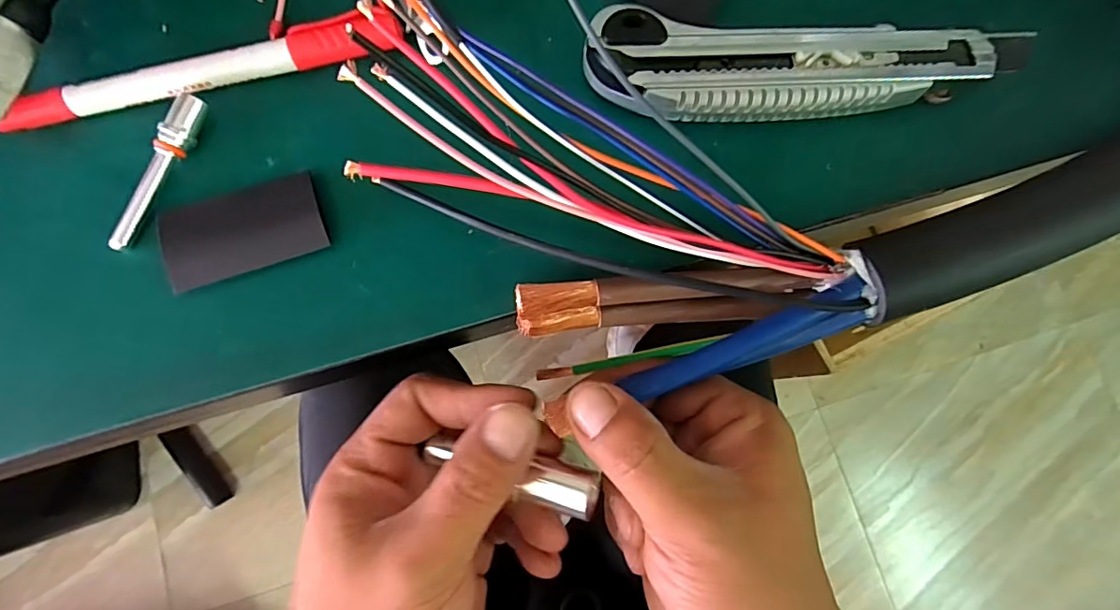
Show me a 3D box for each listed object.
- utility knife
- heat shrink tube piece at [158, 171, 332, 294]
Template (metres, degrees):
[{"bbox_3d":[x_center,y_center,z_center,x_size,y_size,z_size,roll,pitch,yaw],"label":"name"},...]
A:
[{"bbox_3d":[0.094,-0.086,0.200,0.167,0.018,0.037,0,80,-4],"label":"utility knife"},{"bbox_3d":[-0.108,-0.025,0.179,0.052,0.004,0.028,-19,83,-5],"label":"heat shrink tube piece"}]

